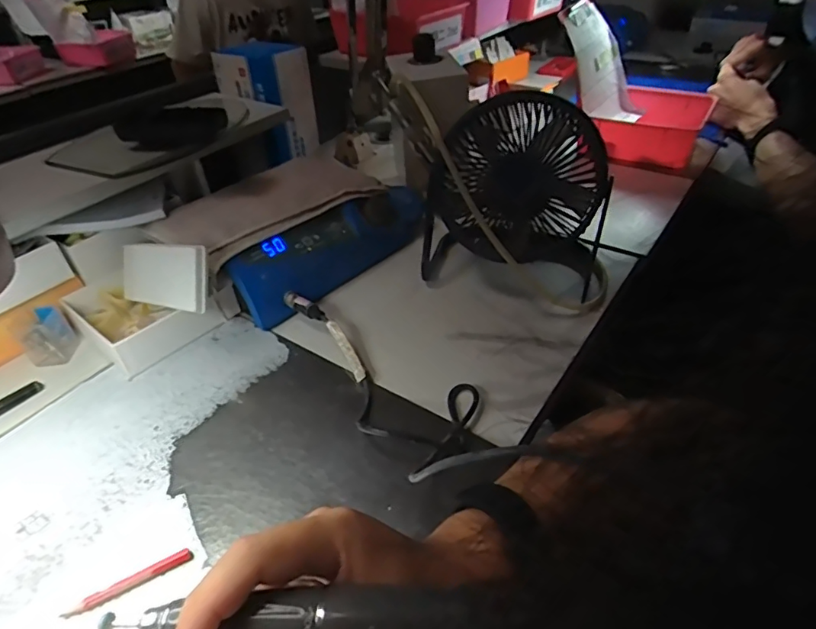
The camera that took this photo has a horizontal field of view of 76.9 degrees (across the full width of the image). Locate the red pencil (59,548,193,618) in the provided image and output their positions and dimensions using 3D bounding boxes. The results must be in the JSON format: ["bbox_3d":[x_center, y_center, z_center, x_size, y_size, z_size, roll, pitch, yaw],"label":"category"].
[{"bbox_3d":[-0.178,0.173,0.330,0.076,0.006,0.009,-23,43,-22],"label":"red pencil"}]

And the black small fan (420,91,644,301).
[{"bbox_3d":[0.112,-0.113,0.532,0.188,0.179,0.124,3,40,8],"label":"black small fan"}]

